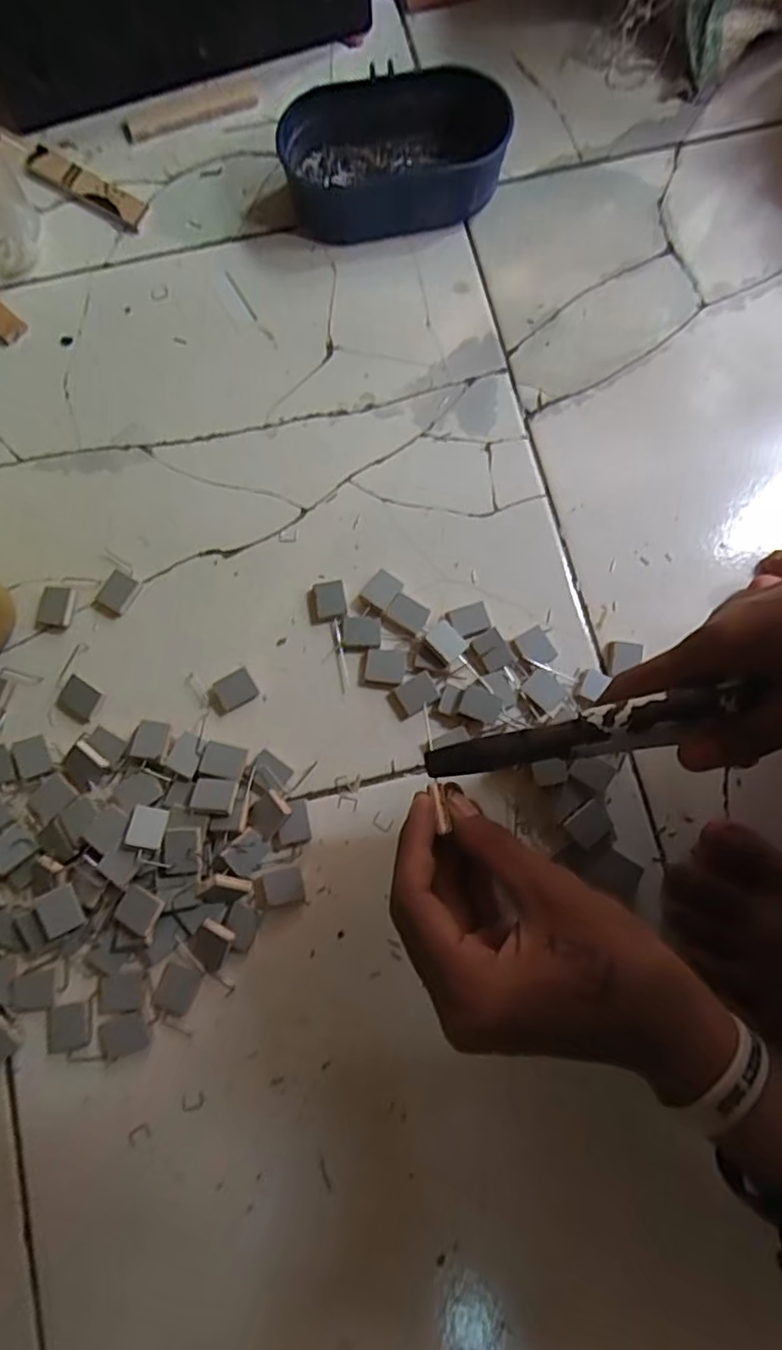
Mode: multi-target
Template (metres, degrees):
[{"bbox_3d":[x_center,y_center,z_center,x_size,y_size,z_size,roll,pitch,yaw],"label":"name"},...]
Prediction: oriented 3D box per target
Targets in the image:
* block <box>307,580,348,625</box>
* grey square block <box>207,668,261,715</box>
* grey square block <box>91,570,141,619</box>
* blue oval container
[{"bbox_3d":[-0.042,-0.047,0.407,0.025,0.008,0.026,-9,79,-2],"label":"block"},{"bbox_3d":[-0.099,0.011,0.393,0.029,0.005,0.020,-31,81,-6],"label":"grey square block"},{"bbox_3d":[-0.177,-0.052,0.406,0.021,0.006,0.029,29,80,5],"label":"grey square block"},{"bbox_3d":[0.003,-0.359,0.440,0.154,0.050,0.077,-4,79,-1],"label":"blue oval container"}]

